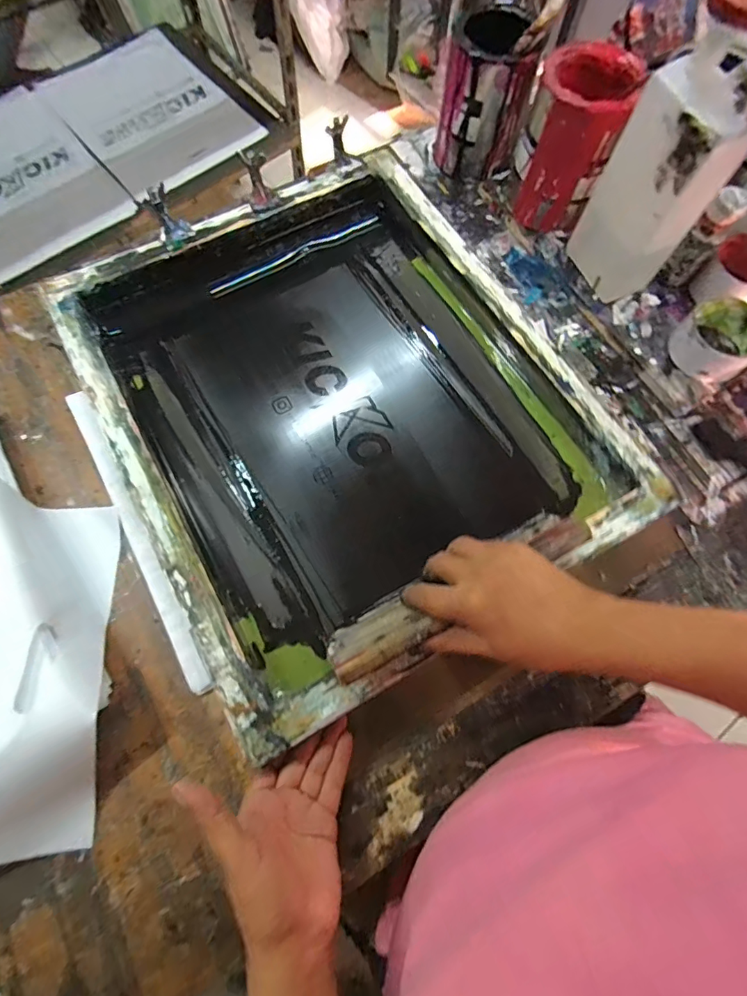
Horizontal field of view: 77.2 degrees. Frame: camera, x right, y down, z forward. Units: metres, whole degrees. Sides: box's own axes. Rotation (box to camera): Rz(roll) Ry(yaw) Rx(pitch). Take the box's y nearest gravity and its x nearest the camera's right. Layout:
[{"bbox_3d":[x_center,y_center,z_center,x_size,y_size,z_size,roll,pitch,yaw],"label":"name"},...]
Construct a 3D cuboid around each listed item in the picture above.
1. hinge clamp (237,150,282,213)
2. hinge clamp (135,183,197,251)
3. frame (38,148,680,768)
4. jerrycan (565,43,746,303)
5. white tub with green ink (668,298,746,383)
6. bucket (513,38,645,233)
[{"bbox_3d":[-0.137,-0.378,0.559,0.034,0.061,0.017,-24,33,-10],"label":"hinge clamp"},{"bbox_3d":[-0.238,-0.323,0.540,0.040,0.037,0.053,-42,76,-13],"label":"hinge clamp"},{"bbox_3d":[-0.043,-0.106,0.508,0.466,0.057,0.546,-29,74,-11],"label":"frame"},{"bbox_3d":[0.285,-0.310,0.480,0.057,0.220,0.105,-21,73,-7],"label":"jerrycan"},{"bbox_3d":[0.385,-0.176,0.525,0.085,0.045,0.079,0,72,0],"label":"white tub with green ink"},{"bbox_3d":[0.225,-0.412,0.542,0.101,0.140,0.105,19,73,6],"label":"bucket"}]

